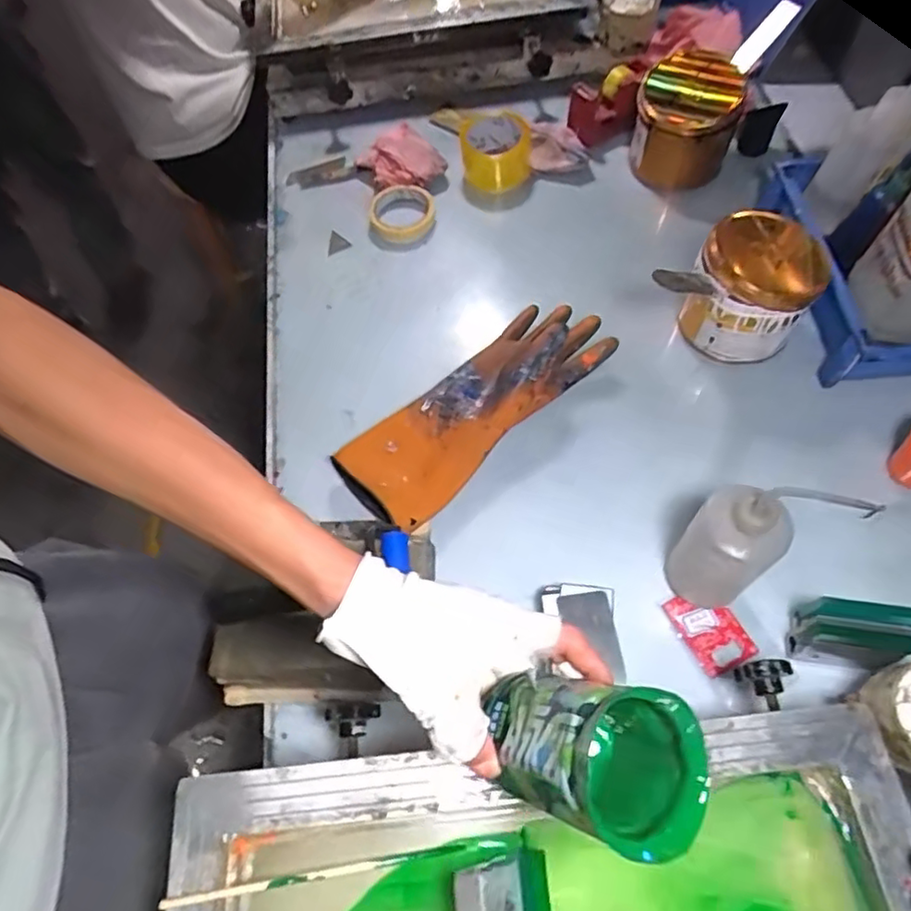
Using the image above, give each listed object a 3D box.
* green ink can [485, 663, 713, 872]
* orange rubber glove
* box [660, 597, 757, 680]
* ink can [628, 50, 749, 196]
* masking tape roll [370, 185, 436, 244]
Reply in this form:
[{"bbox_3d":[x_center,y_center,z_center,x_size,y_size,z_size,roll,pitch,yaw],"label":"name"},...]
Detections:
[{"bbox_3d":[0.068,0.158,0.334,0.076,0.120,0.071,31,67,-13],"label":"green ink can"},{"bbox_3d":[0.029,-0.062,0.706,0.341,0.075,0.126,-39,67,-15],"label":"orange rubber glove"},{"bbox_3d":[0.249,0.169,0.613,0.051,0.011,0.080,-26,64,-9],"label":"box"},{"bbox_3d":[0.309,-0.452,0.843,0.132,0.117,0.144,-1,63,3],"label":"ink can"},{"bbox_3d":[-0.081,-0.348,0.893,0.099,0.023,0.097,-1,63,3],"label":"masking tape roll"}]

